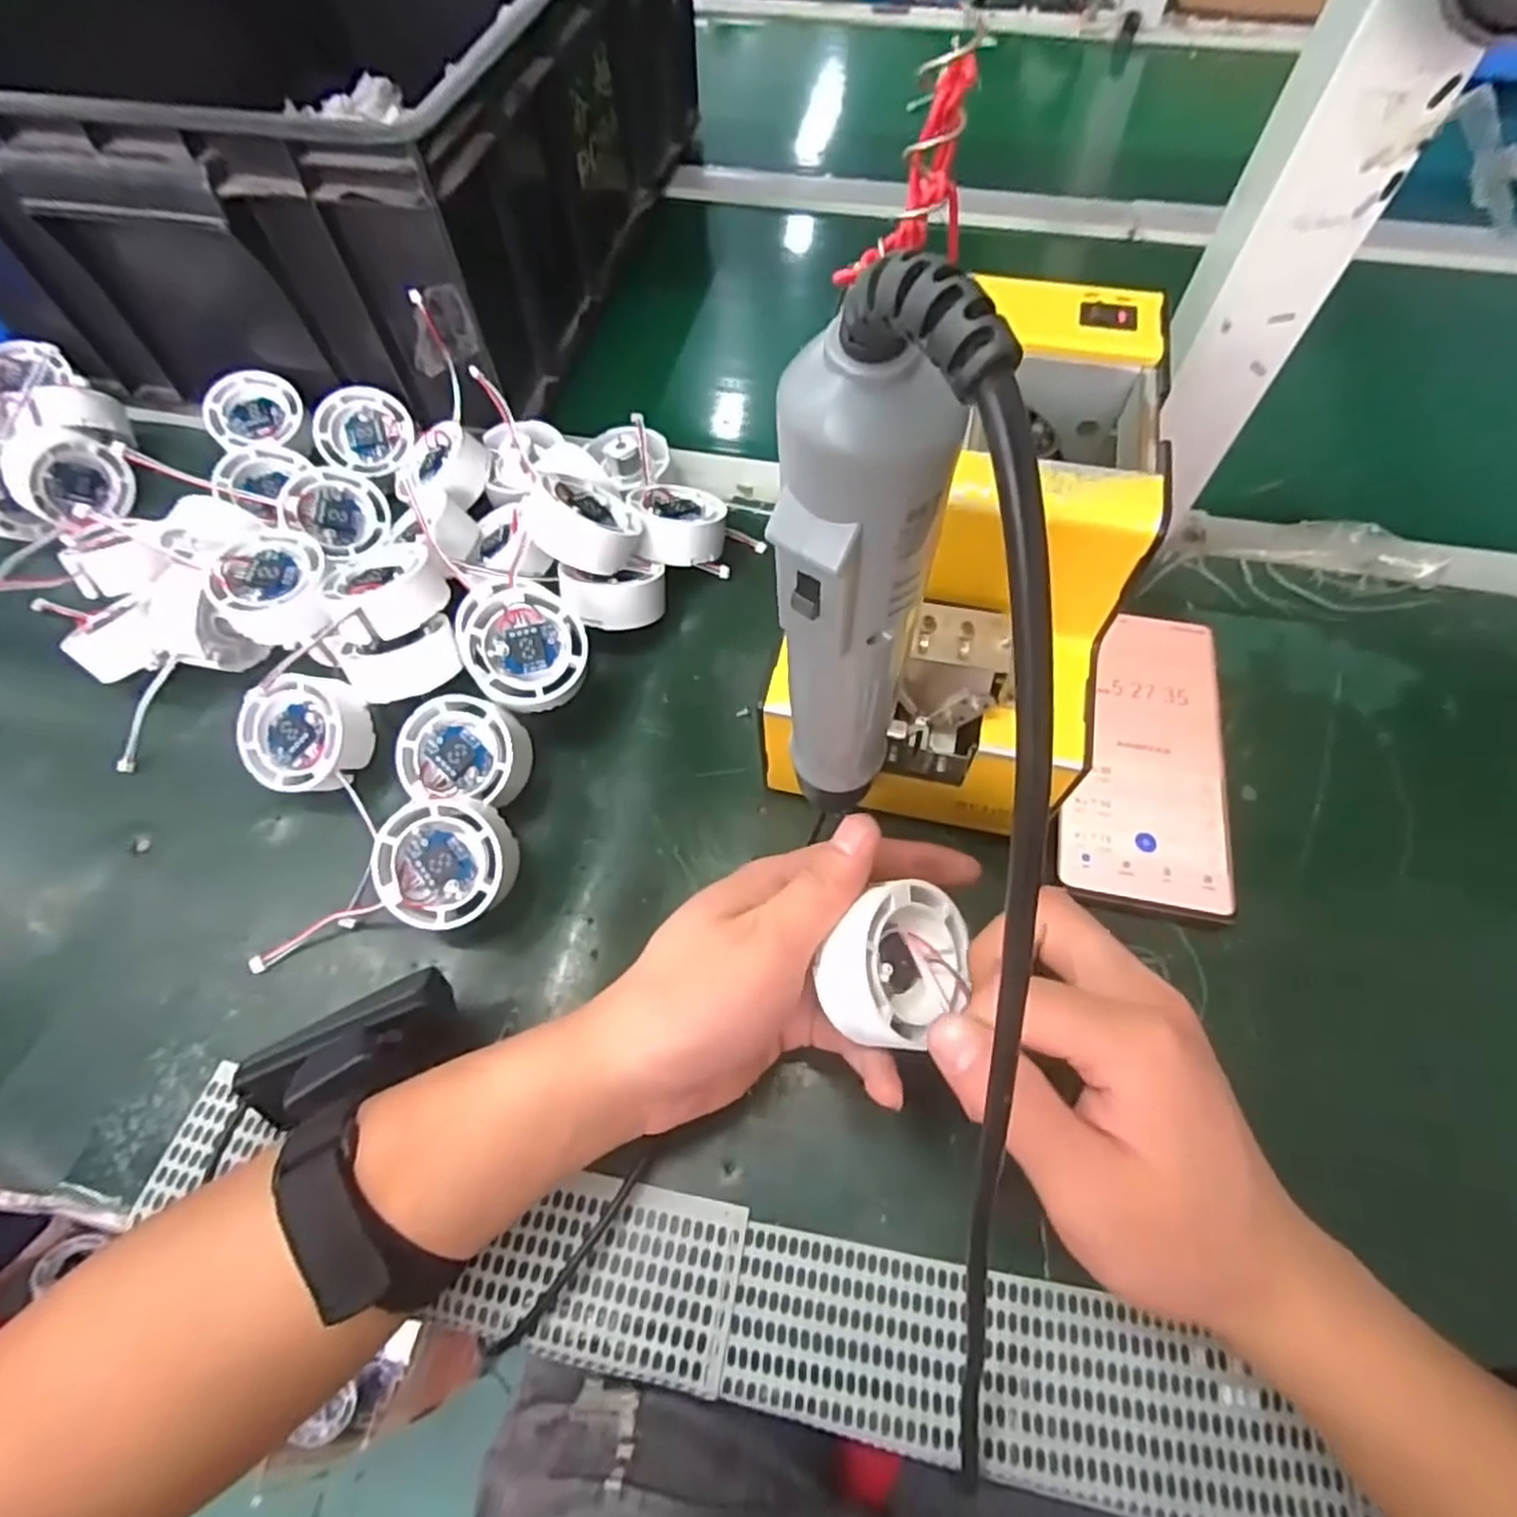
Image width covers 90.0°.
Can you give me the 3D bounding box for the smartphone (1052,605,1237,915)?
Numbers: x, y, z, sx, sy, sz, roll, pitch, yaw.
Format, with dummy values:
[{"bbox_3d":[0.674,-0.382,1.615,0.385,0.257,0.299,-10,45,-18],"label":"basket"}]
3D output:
[{"bbox_3d":[0.188,-0.003,0.363,0.070,0.010,0.156,14,63,9],"label":"smartphone"}]

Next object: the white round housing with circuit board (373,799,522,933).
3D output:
[{"bbox_3d":[-0.134,0.045,0.330,0.055,0.025,0.053,-12,89,-4],"label":"white round housing with circuit board"}]

